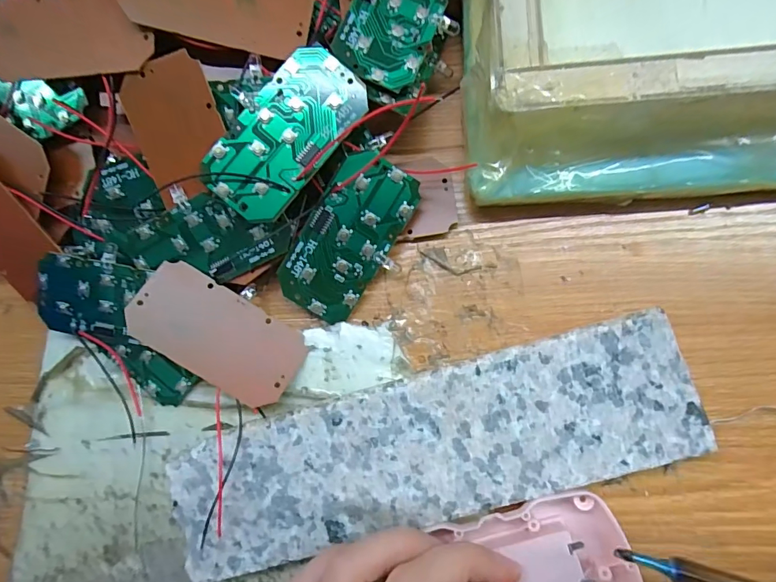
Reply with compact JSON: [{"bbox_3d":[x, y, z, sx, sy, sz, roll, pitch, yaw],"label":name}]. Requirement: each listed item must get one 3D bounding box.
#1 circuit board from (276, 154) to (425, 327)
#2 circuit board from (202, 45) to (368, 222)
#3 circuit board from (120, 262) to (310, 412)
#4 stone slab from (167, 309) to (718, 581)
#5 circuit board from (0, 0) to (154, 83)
[{"bbox_3d":[-0.018,-0.024,0.193,0.038,0.004,0.073,31,96,-6],"label":"circuit board"},{"bbox_3d":[-0.041,-0.065,0.180,0.036,0.012,0.073,39,88,12],"label":"circuit board"},{"bbox_3d":[-0.074,0.019,0.191,0.074,0.004,0.037,33,72,-6],"label":"circuit board"},{"bbox_3d":[0.015,0.063,0.179,0.206,0.018,0.056,-17,82,5],"label":"stone slab"},{"bbox_3d":[-0.133,-0.107,0.180,0.072,0.004,0.039,-3,82,6],"label":"circuit board"}]

